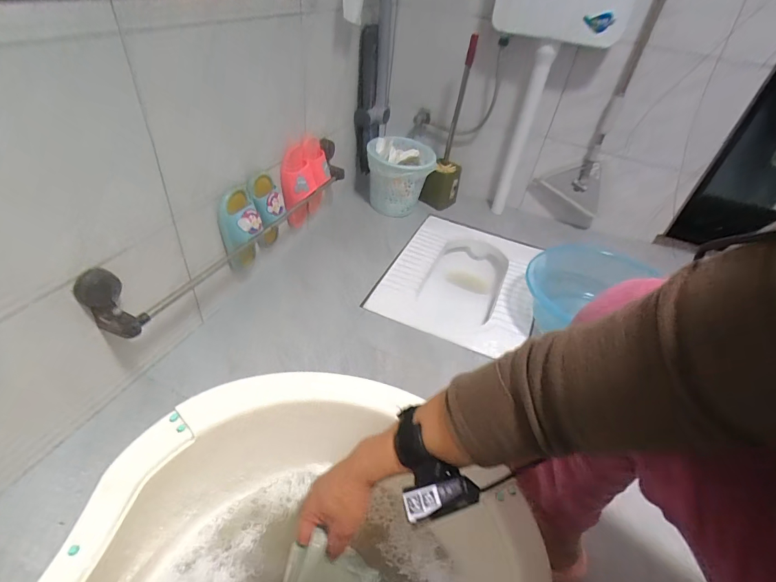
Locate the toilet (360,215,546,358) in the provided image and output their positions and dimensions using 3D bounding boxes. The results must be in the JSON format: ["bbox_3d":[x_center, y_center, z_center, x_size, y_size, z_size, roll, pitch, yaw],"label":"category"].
[{"bbox_3d":[0.235,-0.023,1.249,0.422,0.131,0.582,18,41,13],"label":"toilet"}]

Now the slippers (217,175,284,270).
[{"bbox_3d":[-0.310,-0.156,0.931,0.065,0.189,0.191,16,41,10],"label":"slippers"}]

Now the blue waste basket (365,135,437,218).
[{"bbox_3d":[0.040,-0.395,1.389,0.227,0.224,0.230,8,40,1],"label":"blue waste basket"}]

